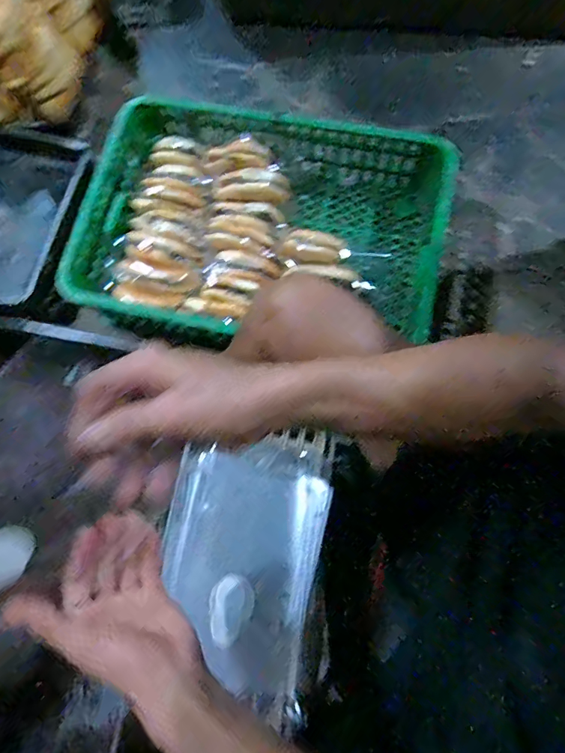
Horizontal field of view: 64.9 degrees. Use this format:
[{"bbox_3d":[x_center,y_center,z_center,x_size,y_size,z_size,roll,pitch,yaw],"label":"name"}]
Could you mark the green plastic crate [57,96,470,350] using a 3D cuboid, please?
[{"bbox_3d":[-0.026,-0.251,0.812,0.647,0.138,0.413,11,75,5],"label":"green plastic crate"}]

